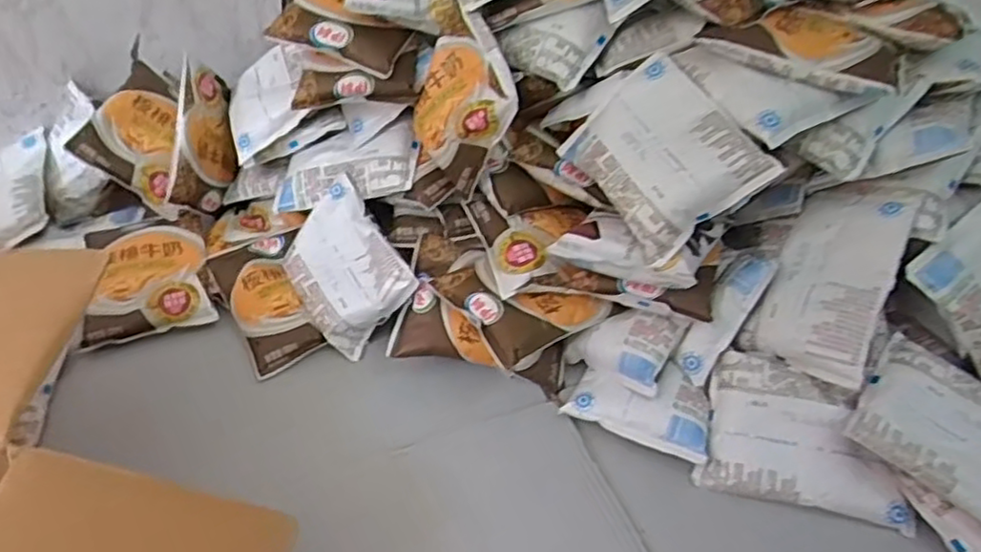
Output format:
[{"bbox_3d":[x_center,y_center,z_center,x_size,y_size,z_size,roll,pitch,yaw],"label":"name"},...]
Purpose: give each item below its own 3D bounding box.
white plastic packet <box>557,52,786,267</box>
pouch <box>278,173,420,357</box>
[{"bbox_3d":[0.109,-0.080,0.447,0.091,0.026,0.123,-37,53,11],"label":"white plastic packet"},{"bbox_3d":[-0.110,-0.007,0.529,0.082,0.028,0.117,-40,62,5],"label":"pouch"}]

